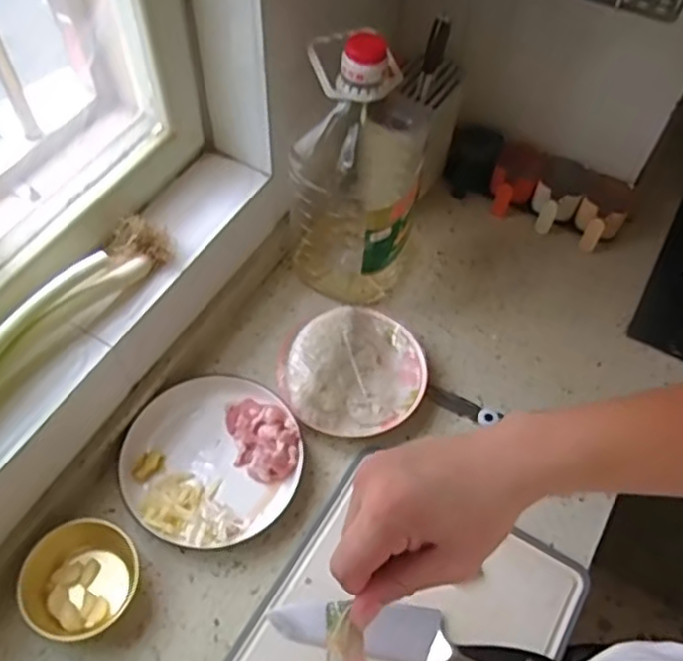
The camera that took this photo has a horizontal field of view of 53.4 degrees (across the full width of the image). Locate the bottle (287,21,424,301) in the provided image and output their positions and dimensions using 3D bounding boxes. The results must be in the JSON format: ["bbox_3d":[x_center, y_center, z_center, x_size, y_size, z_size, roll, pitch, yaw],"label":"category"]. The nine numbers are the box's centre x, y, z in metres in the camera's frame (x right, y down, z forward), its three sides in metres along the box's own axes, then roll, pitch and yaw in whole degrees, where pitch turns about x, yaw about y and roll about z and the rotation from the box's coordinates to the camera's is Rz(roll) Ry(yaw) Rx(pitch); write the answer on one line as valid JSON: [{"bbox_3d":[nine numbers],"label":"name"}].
[{"bbox_3d":[0.022,-0.188,0.816,0.137,0.343,0.145,14,57,7],"label":"bottle"}]

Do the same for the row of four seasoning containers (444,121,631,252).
[{"bbox_3d":[0.281,-0.208,0.988,0.267,0.077,0.108,22,59,11],"label":"row of four seasoning containers"}]

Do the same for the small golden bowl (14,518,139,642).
[{"bbox_3d":[-0.271,0.257,0.703,0.104,0.040,0.114,1,57,-2],"label":"small golden bowl"}]

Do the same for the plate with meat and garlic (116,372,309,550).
[{"bbox_3d":[-0.148,0.146,0.777,0.193,0.042,0.196,1,57,-2],"label":"plate with meat and garlic"}]

